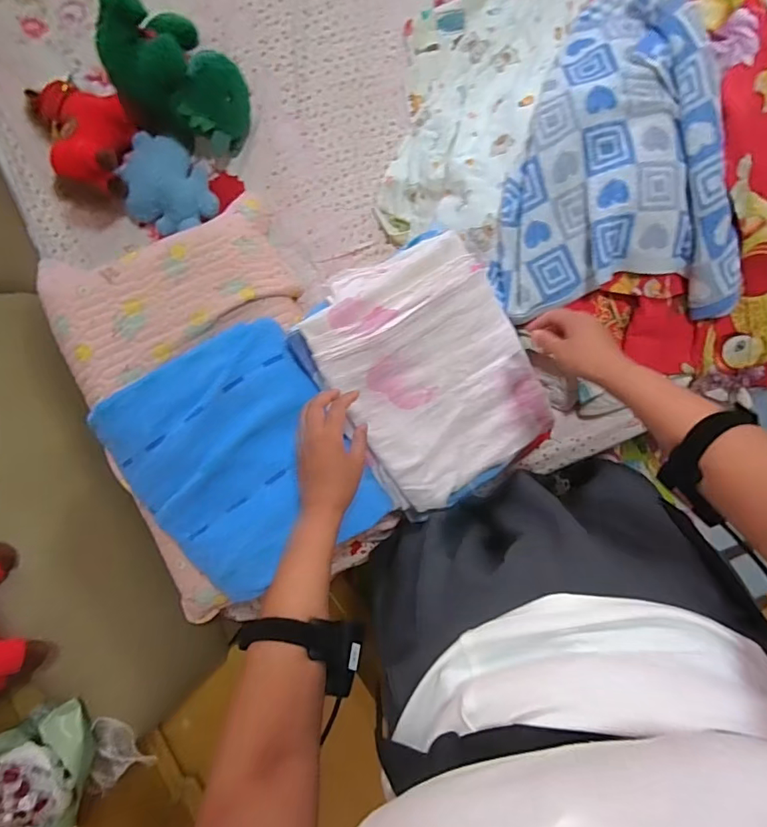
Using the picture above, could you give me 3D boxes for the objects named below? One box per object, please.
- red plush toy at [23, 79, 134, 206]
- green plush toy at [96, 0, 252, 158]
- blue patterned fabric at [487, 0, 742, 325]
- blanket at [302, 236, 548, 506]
[{"bbox_3d":[-0.533,-0.501,0.869,0.159,0.107,0.237,-26,91,4],"label":"red plush toy"},{"bbox_3d":[-0.372,-0.586,0.846,0.192,0.165,0.262,-43,89,4],"label":"green plush toy"},{"bbox_3d":[0.309,-0.380,0.704,0.354,0.090,0.464,-15,91,4],"label":"blue patterned fabric"},{"bbox_3d":[0.074,-0.061,0.693,0.270,0.088,0.343,-34,90,4],"label":"blanket"}]

